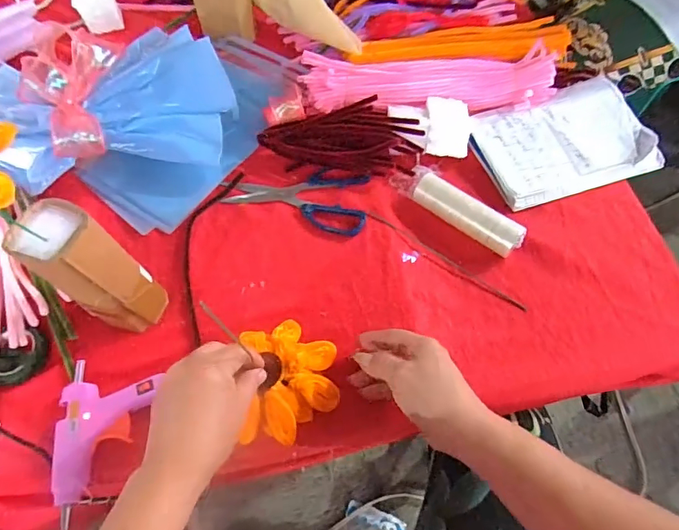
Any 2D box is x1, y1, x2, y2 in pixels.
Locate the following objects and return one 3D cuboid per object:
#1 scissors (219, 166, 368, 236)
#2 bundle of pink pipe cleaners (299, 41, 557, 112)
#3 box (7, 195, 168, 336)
[{"bbox_3d":[-0.051,-0.086,0.545,0.174,0.008,0.078,14,64,10],"label":"scissors"},{"bbox_3d":[0.109,-0.231,0.578,0.305,0.040,0.069,-3,63,2],"label":"bundle of pink pipe cleaners"},{"bbox_3d":[-0.220,0.010,0.424,0.067,0.151,0.057,29,68,17],"label":"box"}]

